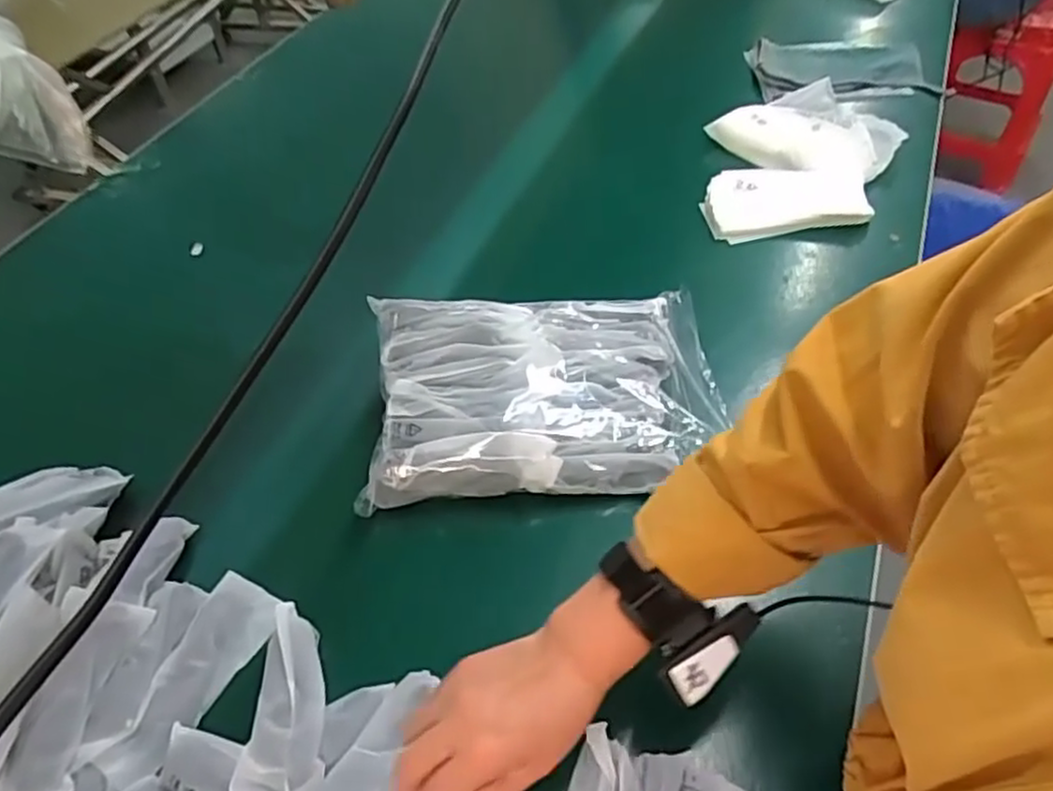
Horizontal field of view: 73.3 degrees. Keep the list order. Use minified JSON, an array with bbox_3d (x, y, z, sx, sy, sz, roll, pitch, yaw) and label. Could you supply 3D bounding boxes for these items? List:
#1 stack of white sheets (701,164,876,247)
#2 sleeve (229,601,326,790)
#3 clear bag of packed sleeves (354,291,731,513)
[{"bbox_3d":[0.302,-0.227,0.823,0.183,0.031,0.098,-6,51,-2],"label":"stack of white sheets"},{"bbox_3d":[-0.163,0.214,0.485,0.050,0.015,0.144,-4,51,0],"label":"sleeve"},{"bbox_3d":[0.012,-0.015,0.645,0.311,0.061,0.213,-5,51,-1],"label":"clear bag of packed sleeves"}]

